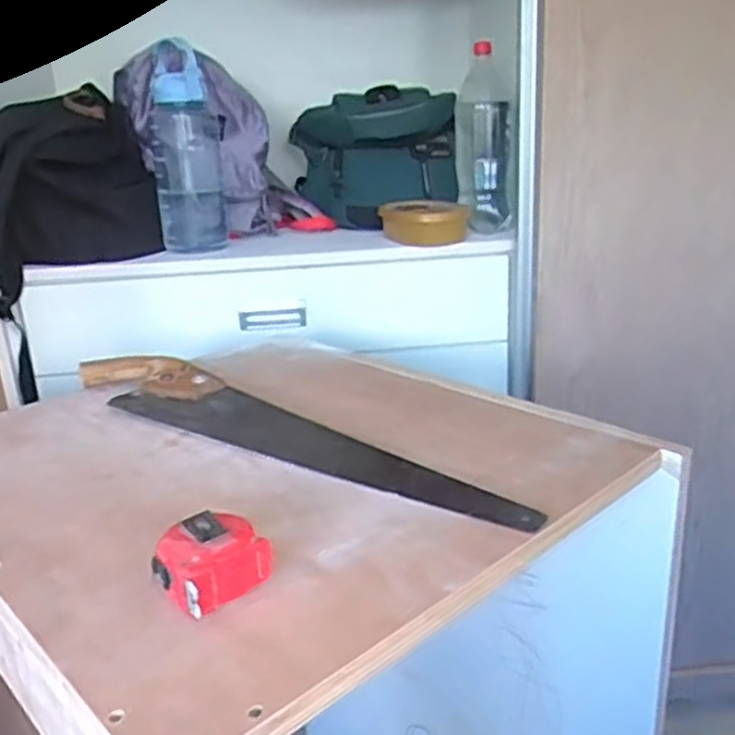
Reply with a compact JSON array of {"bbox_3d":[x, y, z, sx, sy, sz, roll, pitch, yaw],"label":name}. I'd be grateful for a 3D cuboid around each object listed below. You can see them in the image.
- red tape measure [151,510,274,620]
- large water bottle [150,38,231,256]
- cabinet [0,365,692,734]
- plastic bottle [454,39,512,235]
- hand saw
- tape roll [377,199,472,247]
[{"bbox_3d":[-0.100,0.121,0.468,0.062,0.039,0.051,-19,26,-41],"label":"red tape measure"},{"bbox_3d":[-0.289,-0.346,1.182,0.113,0.312,0.092,-7,18,-10],"label":"large water bottle"},{"bbox_3d":[-0.073,0.440,0.790,0.492,0.833,0.544,-18,23,-39],"label":"cabinet"},{"bbox_3d":[0.190,-0.373,1.208,0.085,0.282,0.104,-2,18,4],"label":"plastic bottle"},{"bbox_3d":[-0.089,0.050,0.699,0.547,0.026,0.084,12,24,34],"label":"hand saw"},{"bbox_3d":[0.094,-0.246,1.237,0.113,0.061,0.121,-15,21,-32],"label":"tape roll"}]

